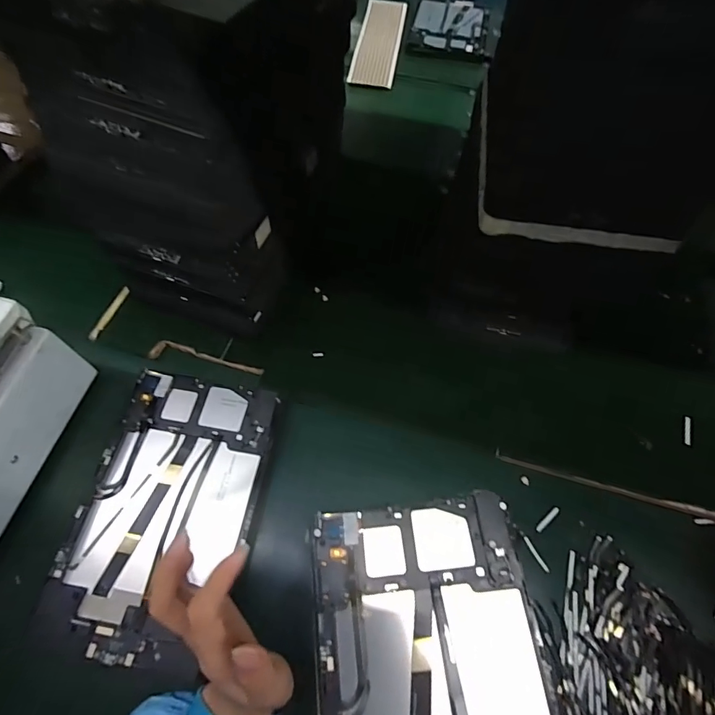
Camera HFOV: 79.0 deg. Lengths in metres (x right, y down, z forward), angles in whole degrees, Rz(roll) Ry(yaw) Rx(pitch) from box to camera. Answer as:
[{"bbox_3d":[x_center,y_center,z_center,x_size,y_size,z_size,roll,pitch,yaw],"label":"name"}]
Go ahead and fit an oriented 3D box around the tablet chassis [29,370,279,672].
[{"bbox_3d":[-0.170,0.133,0.396,0.150,0.016,0.239,10,63,4],"label":"tablet chassis"}]

